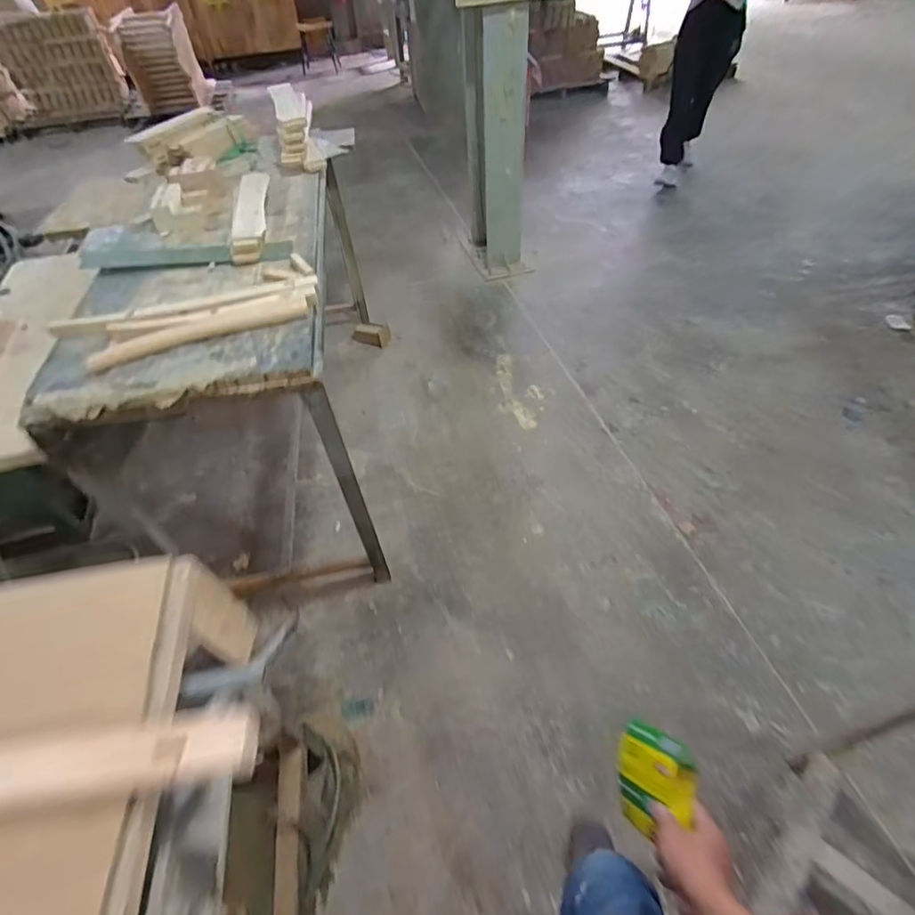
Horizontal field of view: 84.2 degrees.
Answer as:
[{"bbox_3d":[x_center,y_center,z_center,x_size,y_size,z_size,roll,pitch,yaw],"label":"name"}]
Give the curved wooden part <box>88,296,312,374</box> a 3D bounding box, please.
[{"bbox_3d":[-0.556,-0.279,1.093,0.458,0.029,0.066,-15,50,-9],"label":"curved wooden part"}]

